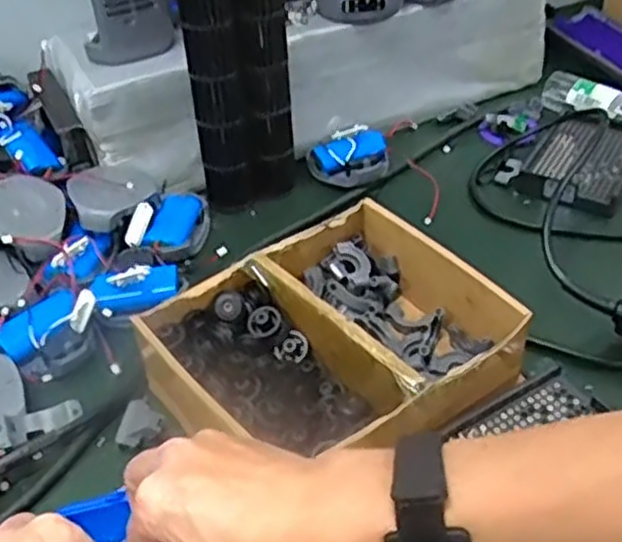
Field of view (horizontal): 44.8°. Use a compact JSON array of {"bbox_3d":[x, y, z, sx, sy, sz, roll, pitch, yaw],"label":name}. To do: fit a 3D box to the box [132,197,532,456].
[{"bbox_3d":[0.015,0.052,0.510,0.200,0.071,0.172,-29,47,-28],"label":"box"}]

